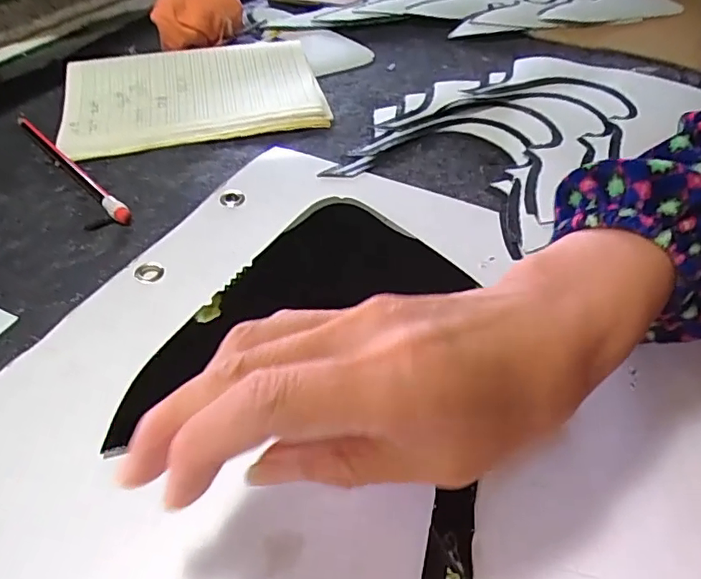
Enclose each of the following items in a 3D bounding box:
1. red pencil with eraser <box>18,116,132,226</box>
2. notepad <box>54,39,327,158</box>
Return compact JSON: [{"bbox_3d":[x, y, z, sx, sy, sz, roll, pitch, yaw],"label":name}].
[{"bbox_3d":[-0.204,-0.090,0.392,0.011,0.009,0.177,-34,53,-30],"label":"red pencil with eraser"},{"bbox_3d":[-0.134,-0.169,0.462,0.208,0.017,0.146,-8,45,-8],"label":"notepad"}]

